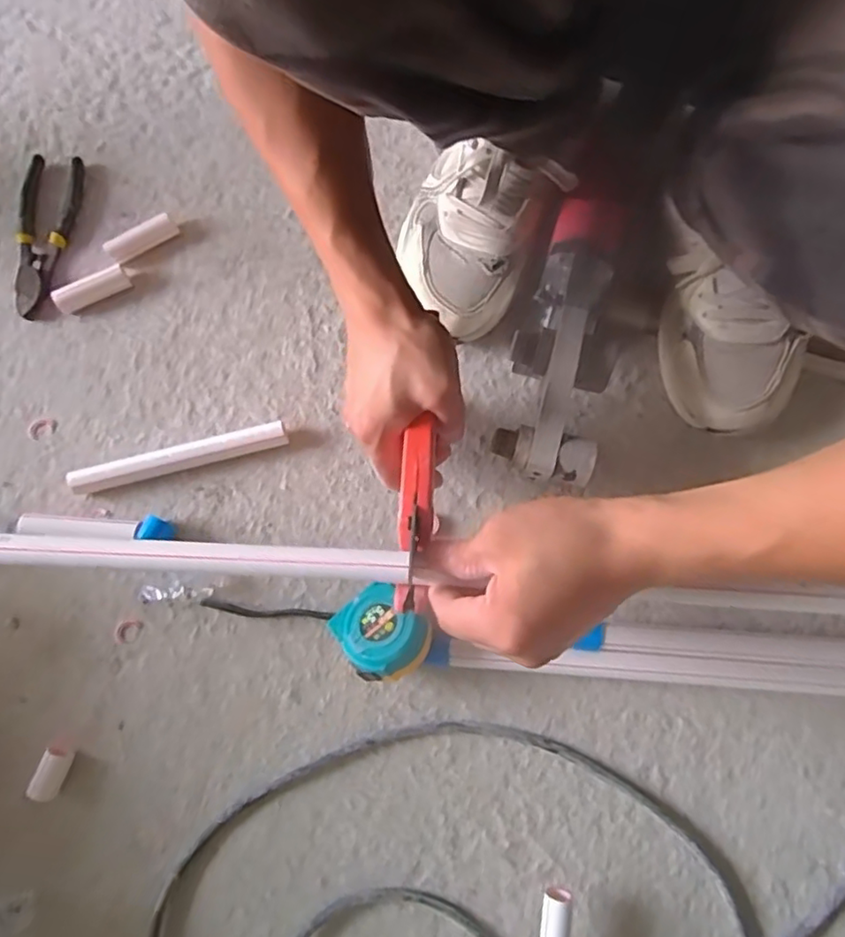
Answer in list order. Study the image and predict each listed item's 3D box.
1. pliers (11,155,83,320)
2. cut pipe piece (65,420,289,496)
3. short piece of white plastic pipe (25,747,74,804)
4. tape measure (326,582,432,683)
[{"bbox_3d":[-0.337,-0.210,0.554,0.054,0.010,0.157,1,77,2],"label":"pliers"},{"bbox_3d":[-0.193,-0.010,0.494,0.166,0.023,0.024,-15,78,-2],"label":"cut pipe piece"},{"bbox_3d":[-0.274,0.225,0.455,0.020,0.020,0.038,20,79,6],"label":"short piece of white plastic pipe"},{"bbox_3d":[-0.029,0.122,0.456,0.059,0.037,0.064,-10,52,13],"label":"tape measure"}]

